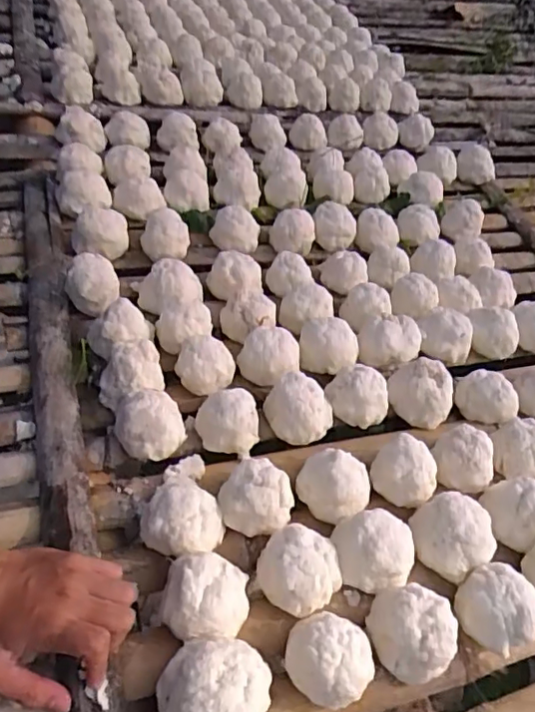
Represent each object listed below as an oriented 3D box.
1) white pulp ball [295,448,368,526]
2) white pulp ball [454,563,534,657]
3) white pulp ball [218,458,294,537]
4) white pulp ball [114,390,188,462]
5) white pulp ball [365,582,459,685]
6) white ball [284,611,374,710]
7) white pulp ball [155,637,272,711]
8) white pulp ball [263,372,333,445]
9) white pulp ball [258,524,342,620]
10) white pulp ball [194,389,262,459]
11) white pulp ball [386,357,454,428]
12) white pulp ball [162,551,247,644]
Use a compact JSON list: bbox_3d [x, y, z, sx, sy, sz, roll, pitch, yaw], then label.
[{"bbox_3d":[0.070,0.131,0.594,0.075,0.059,0.067,26,48,10],"label":"white pulp ball"},{"bbox_3d":[0.215,0.238,0.536,0.065,0.060,0.069,5,49,-5],"label":"white pulp ball"},{"bbox_3d":[-0.010,0.143,0.560,0.063,0.059,0.062,5,49,-5],"label":"white pulp ball"},{"bbox_3d":[-0.123,0.072,0.600,0.068,0.057,0.071,-17,55,-26],"label":"white pulp ball"},{"bbox_3d":[0.126,0.245,0.507,0.075,0.062,0.064,34,50,17],"label":"white pulp ball"},{"bbox_3d":[0.052,0.251,0.478,0.072,0.054,0.066,27,48,11],"label":"white ball"},{"bbox_3d":[-0.040,0.258,0.442,0.080,0.065,0.075,5,49,-5],"label":"white pulp ball"},{"bbox_3d":[0.038,0.057,0.646,0.070,0.050,0.065,5,49,-5],"label":"white pulp ball"},{"bbox_3d":[0.029,0.193,0.523,0.073,0.048,0.067,5,49,-5],"label":"white pulp ball"},{"bbox_3d":[-0.042,0.070,0.625,0.069,0.056,0.063,6,48,-8],"label":"white pulp ball"},{"bbox_3d":[0.188,0.042,0.697,0.079,0.060,0.065,31,49,14],"label":"white pulp ball"},{"bbox_3d":[-0.053,0.207,0.490,0.072,0.051,0.066,5,49,-5],"label":"white pulp ball"}]

